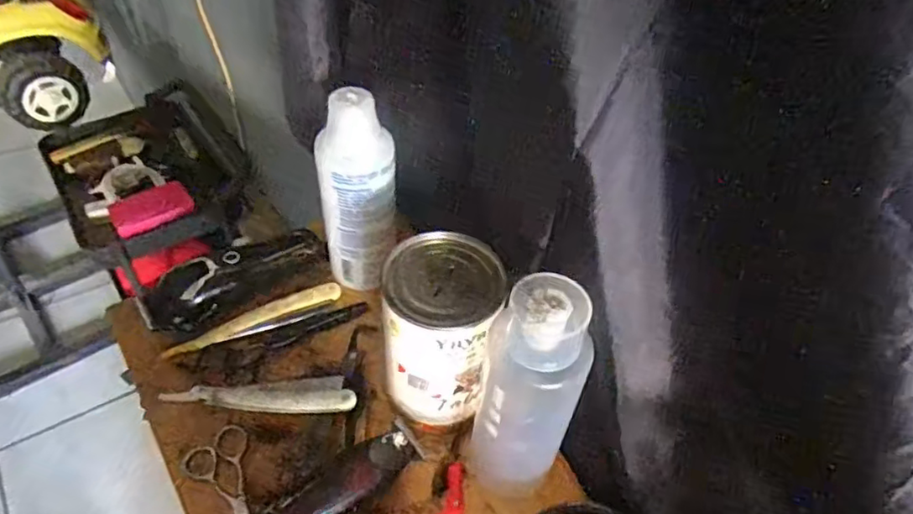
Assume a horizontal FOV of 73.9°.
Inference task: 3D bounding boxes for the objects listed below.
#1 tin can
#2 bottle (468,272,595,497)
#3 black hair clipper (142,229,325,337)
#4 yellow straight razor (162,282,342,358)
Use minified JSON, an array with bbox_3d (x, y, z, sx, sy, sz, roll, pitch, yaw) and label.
[{"bbox_3d":[-0.011,0.054,0.442,0.077,0.112,0.086,10,46,5],"label":"tin can"},{"bbox_3d":[0.046,0.092,0.385,0.055,0.182,0.061,20,47,15],"label":"bottle"},{"bbox_3d":[-0.194,0.014,0.541,0.157,0.041,0.040,-32,56,-31],"label":"black hair clipper"},{"bbox_3d":[-0.179,0.052,0.543,0.151,0.008,0.031,-18,50,-21],"label":"yellow straight razor"}]

